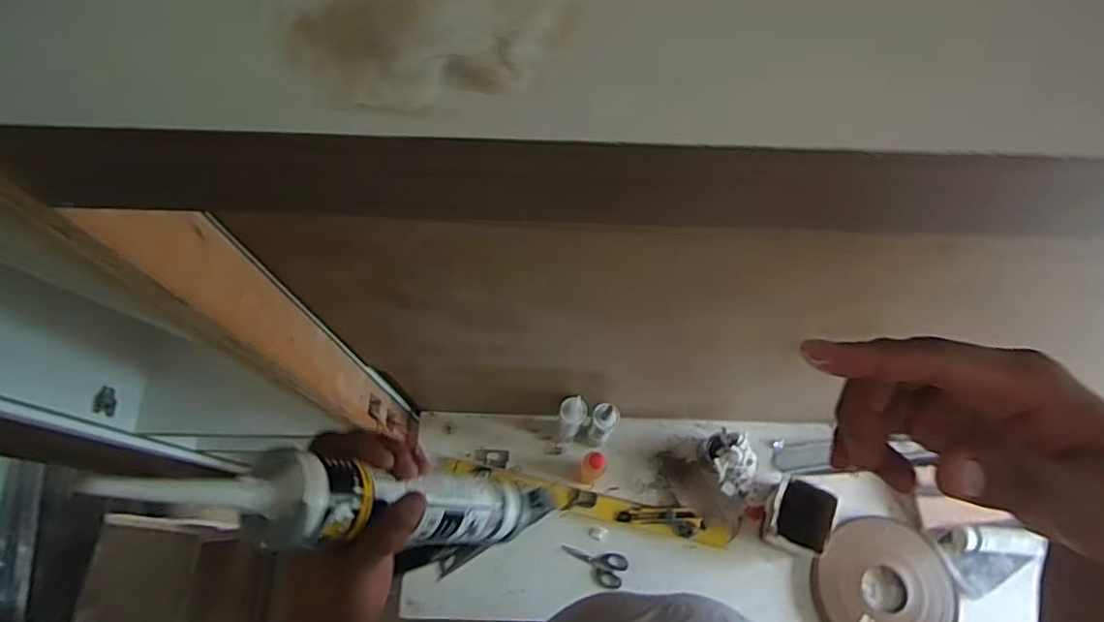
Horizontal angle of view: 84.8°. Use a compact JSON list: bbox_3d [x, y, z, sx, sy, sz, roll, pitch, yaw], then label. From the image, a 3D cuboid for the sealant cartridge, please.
[{"bbox_3d":[-0.094,0.125,0.392,0.042,0.346,0.046,-13,67,26],"label":"sealant cartridge"}]

